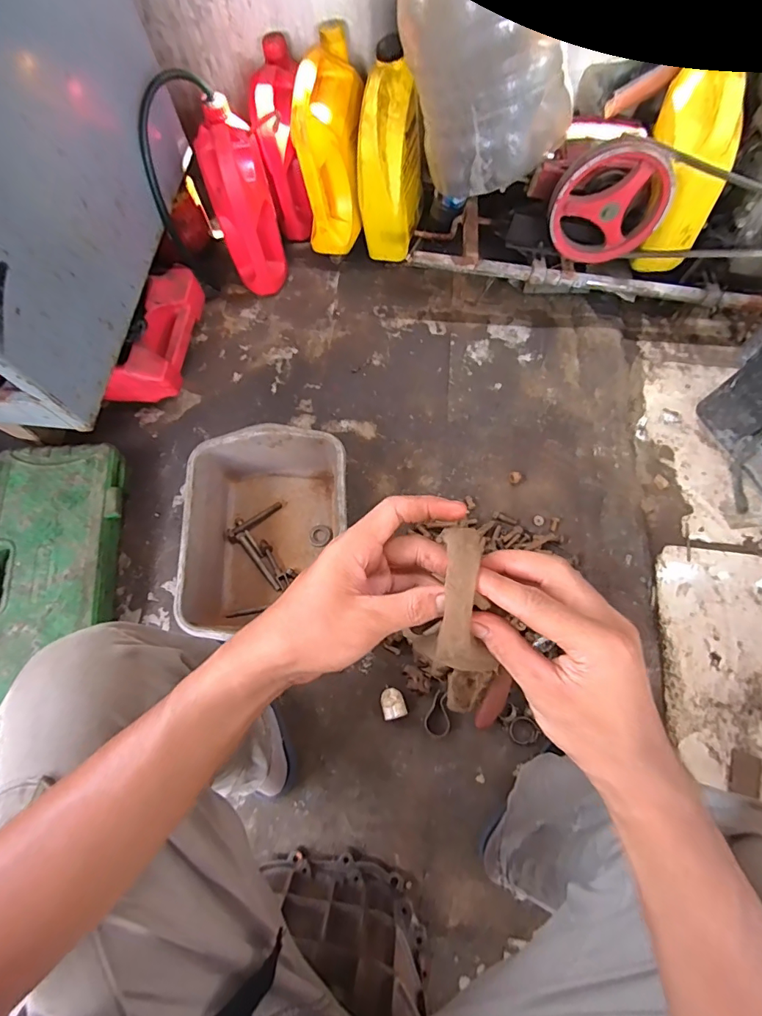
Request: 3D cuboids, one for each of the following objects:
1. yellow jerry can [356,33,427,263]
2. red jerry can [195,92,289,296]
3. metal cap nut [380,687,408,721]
[{"bbox_3d":[0.025,-0.683,0.912,0.107,0.310,0.174,16,72,7],"label":"yellow jerry can"},{"bbox_3d":[-0.273,-0.602,0.913,0.118,0.296,0.162,-17,71,-5],"label":"red jerry can"},{"bbox_3d":[0.019,0.311,0.713,0.036,0.038,0.043,-14,71,-4],"label":"metal cap nut"}]

